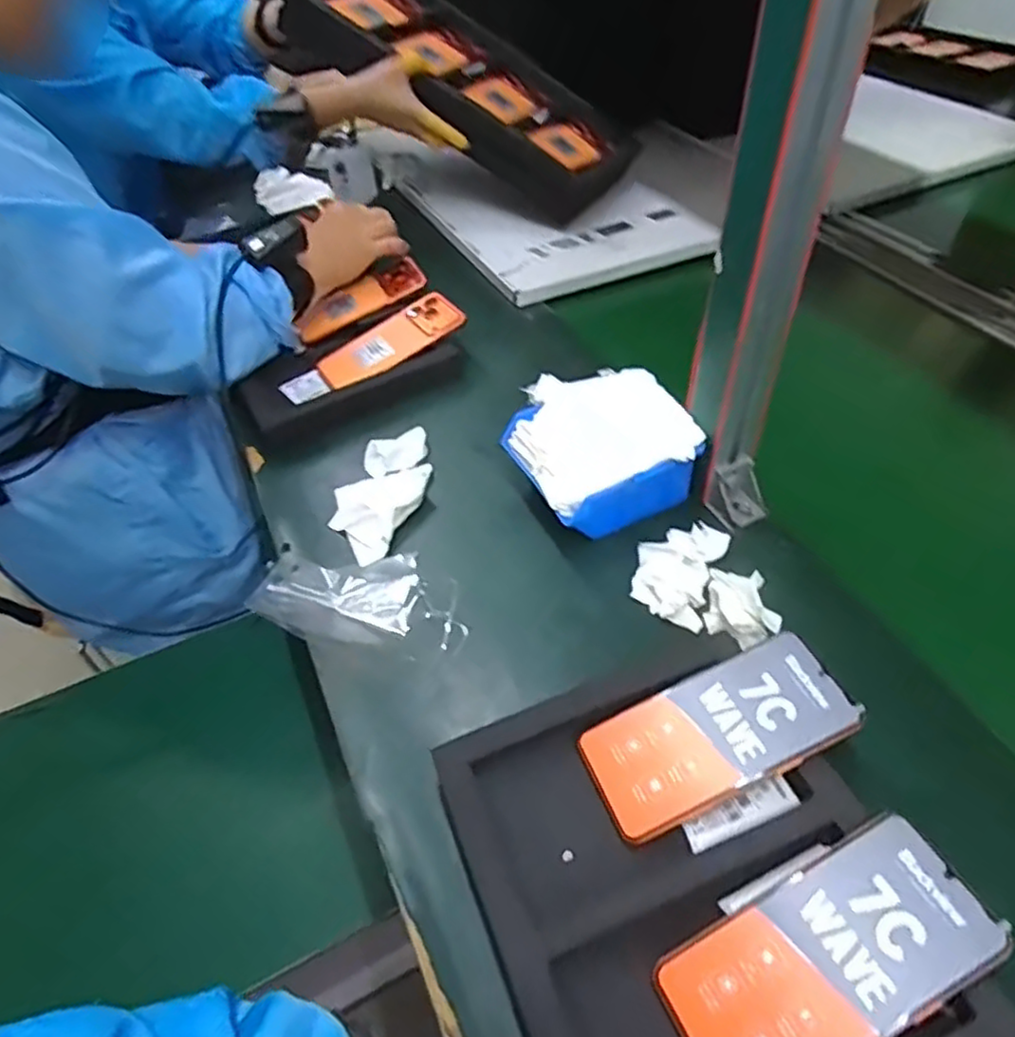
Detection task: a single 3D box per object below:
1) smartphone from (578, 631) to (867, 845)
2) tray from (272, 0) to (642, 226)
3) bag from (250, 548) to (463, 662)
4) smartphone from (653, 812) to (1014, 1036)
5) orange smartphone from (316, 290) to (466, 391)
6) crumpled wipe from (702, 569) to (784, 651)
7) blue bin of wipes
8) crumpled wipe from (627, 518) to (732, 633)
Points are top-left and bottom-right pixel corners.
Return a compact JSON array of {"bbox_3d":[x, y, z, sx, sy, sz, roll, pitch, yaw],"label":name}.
[{"bbox_3d":[0.130,0.136,0.441,0.162,0.008,0.075,-26,50,-2],"label":"smartphone"},{"bbox_3d":[-0.061,-0.592,0.961,0.482,0.081,0.221,34,52,-5],"label":"tray"},{"bbox_3d":[-0.116,0.062,0.568,0.174,0.018,0.087,9,49,11],"label":"bag"},{"bbox_3d":[0.162,0.226,0.355,0.162,0.005,0.076,-29,51,-6],"label":"smartphone"},{"bbox_3d":[-0.132,-0.200,0.779,0.166,0.012,0.077,-33,57,-9],"label":"orange smartphone"},{"bbox_3d":[0.174,0.067,0.518,0.056,0.026,0.055,-2,47,2],"label":"crumpled wipe"},{"bbox_3d":[0.077,-0.062,0.619,0.140,0.080,0.146,-18,49,-13],"label":"blue bin of wipes"},{"bbox_3d":[0.135,0.041,0.557,0.062,0.024,0.090,17,51,19],"label":"crumpled wipe"}]

